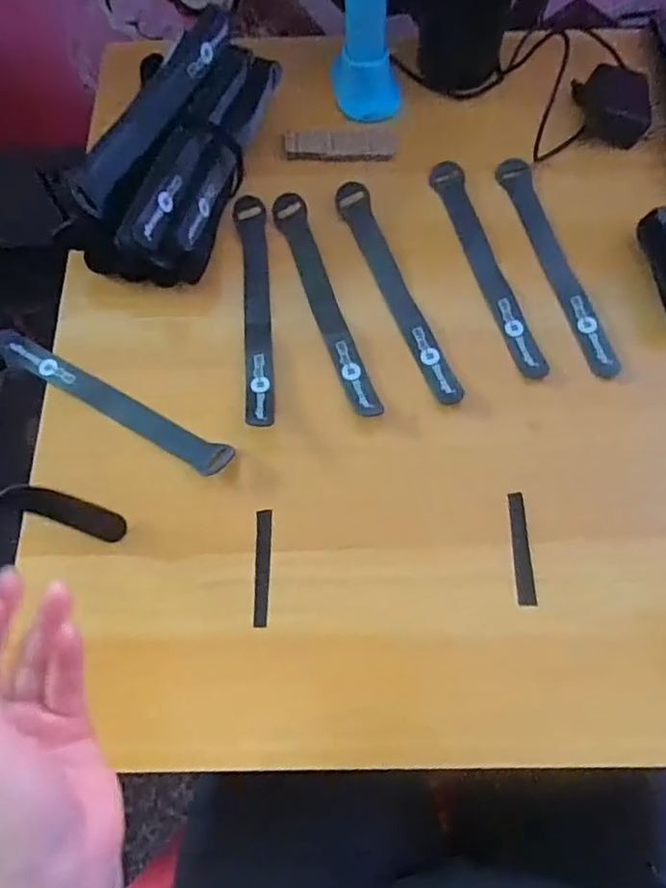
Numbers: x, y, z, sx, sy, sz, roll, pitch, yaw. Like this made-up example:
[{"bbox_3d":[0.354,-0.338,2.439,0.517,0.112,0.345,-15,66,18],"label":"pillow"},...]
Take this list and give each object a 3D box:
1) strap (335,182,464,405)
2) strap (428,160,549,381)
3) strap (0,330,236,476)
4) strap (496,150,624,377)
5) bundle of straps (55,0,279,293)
[{"bbox_3d":[0.045,-0.115,0.456,0.024,0.004,0.198,-18,69,-6],"label":"strap"},{"bbox_3d":[0.113,-0.137,0.464,0.025,0.005,0.201,-13,69,-4],"label":"strap"},{"bbox_3d":[-0.152,-0.029,0.423,0.190,0.013,0.023,28,72,11],"label":"strap"},{"bbox_3d":[0.165,-0.137,0.465,0.024,0.004,0.204,-15,65,4],"label":"strap"},{"bbox_3d":[-0.114,-0.223,0.470,0.094,0.073,0.228,16,70,7],"label":"bundle of straps"}]

